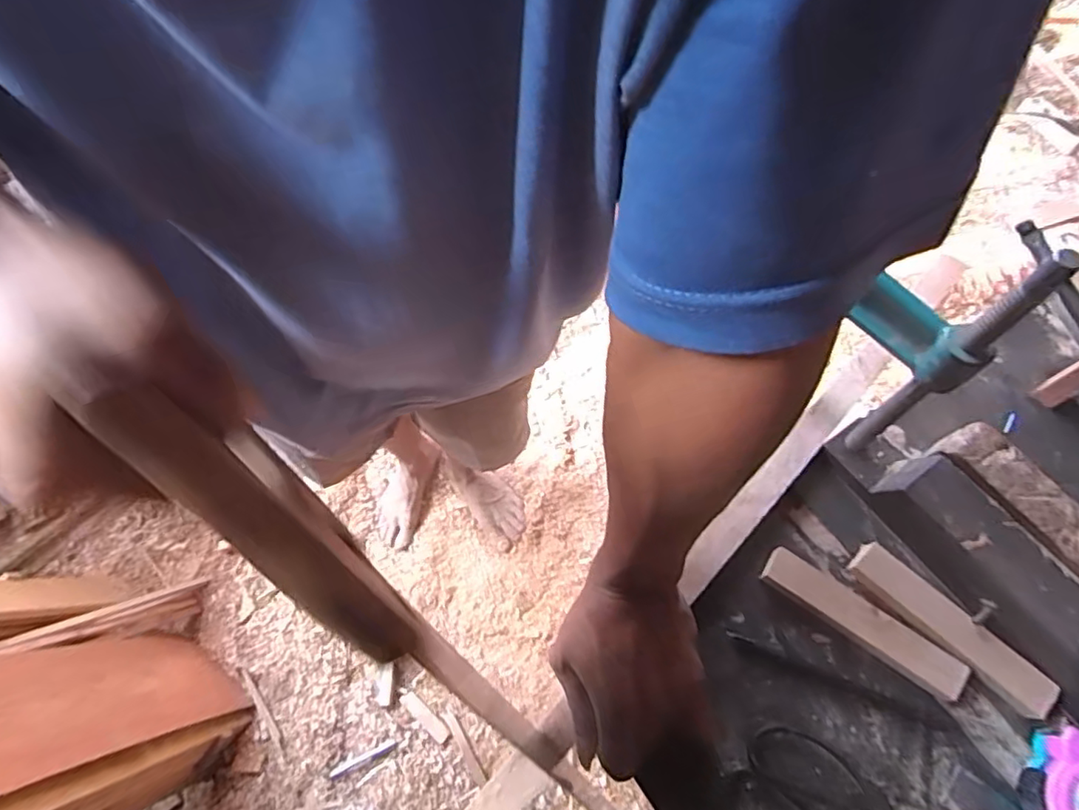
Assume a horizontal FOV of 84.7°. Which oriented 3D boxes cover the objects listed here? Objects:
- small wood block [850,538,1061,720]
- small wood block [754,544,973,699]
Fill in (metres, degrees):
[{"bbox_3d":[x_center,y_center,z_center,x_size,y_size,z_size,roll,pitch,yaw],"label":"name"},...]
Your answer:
[{"bbox_3d":[0.272,0.149,0.394,0.028,0.014,0.137,-41,71,-15],"label":"small wood block"},{"bbox_3d":[0.217,0.144,0.400,0.132,0.014,0.028,34,71,15],"label":"small wood block"}]

